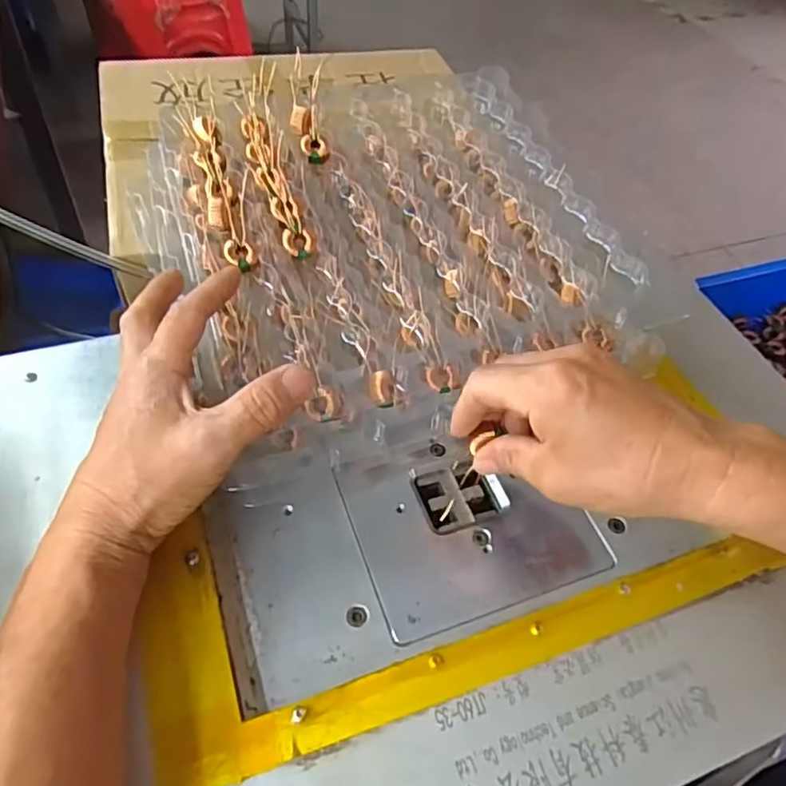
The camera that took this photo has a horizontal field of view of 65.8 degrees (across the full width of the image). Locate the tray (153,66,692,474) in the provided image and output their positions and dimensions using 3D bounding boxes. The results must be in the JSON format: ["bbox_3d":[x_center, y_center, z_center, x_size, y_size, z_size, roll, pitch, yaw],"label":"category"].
[{"bbox_3d":[-0.005,-0.112,0.423,0.290,0.046,0.283,-15,64,-13],"label":"tray"}]

